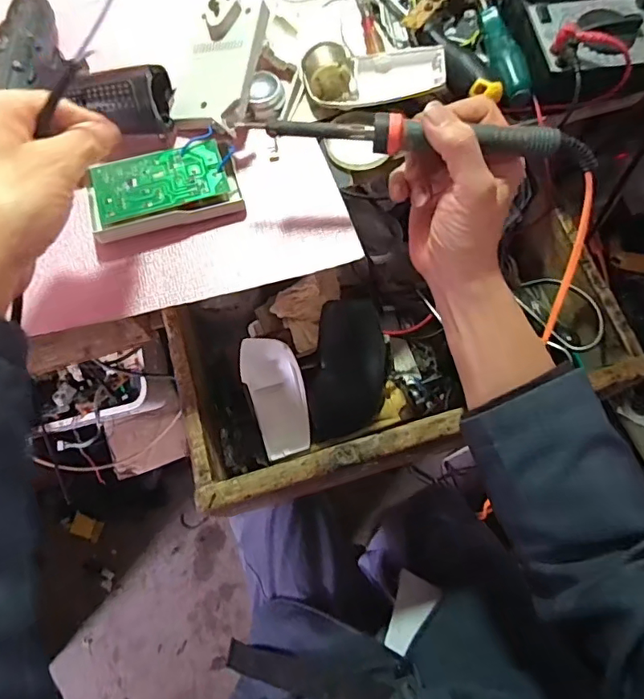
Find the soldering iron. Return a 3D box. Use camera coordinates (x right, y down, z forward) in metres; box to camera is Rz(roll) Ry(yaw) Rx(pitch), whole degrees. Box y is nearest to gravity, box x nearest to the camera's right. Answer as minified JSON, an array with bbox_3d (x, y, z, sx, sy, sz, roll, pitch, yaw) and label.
[{"bbox_3d":[0.064,-0.141,0.348,0.233,0.020,0.016,5,68,3],"label":"soldering iron"}]

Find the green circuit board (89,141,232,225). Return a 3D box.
[{"bbox_3d":[-0.123,-0.130,0.400,0.096,0.008,0.052,-19,70,-8],"label":"green circuit board"}]

